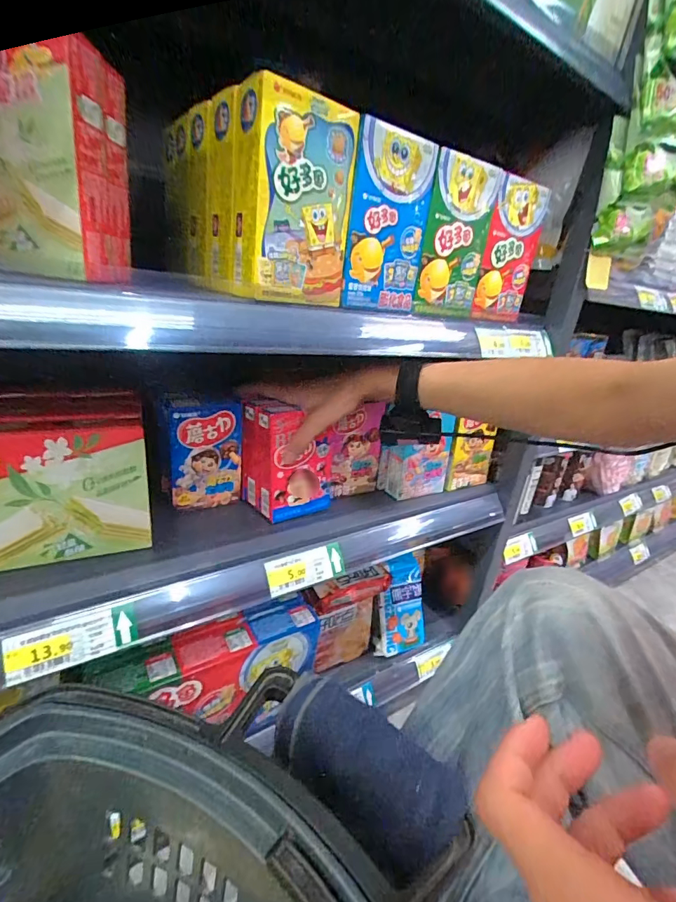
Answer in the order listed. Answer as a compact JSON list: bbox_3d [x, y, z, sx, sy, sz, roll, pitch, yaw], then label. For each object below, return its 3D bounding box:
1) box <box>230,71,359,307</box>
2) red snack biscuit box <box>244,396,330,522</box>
[{"bbox_3d":[-0.039,-0.206,0.364,0.093,0.146,0.051,-13,30,-41],"label":"box"},{"bbox_3d":[-0.065,0.007,0.548,0.091,0.133,0.083,-10,28,-36],"label":"red snack biscuit box"}]

